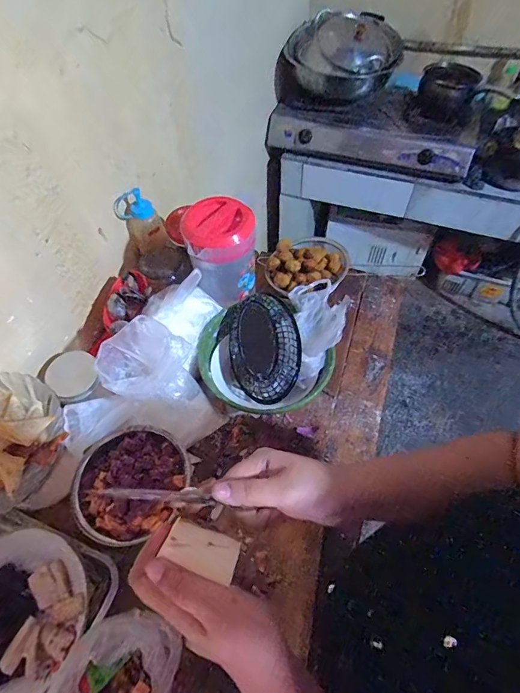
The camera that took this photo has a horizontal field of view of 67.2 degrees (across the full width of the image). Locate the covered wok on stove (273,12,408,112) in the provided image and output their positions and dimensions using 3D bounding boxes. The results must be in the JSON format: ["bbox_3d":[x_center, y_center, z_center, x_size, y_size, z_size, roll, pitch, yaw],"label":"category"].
[{"bbox_3d":[0.297,-1.046,1.415,0.389,0.189,0.384,16,59,12],"label":"covered wok on stove"}]

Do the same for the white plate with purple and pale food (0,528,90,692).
[{"bbox_3d":[-0.336,0.368,0.535,0.197,0.030,0.193,-1,57,2],"label":"white plate with purple and pale food"}]

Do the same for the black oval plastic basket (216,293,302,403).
[{"bbox_3d":[-0.001,-0.003,0.693,0.139,0.071,0.191,-5,57,-1],"label":"black oval plastic basket"}]

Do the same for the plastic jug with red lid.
[{"bbox_3d":[-0.069,-0.173,0.734,0.119,0.169,0.106,-1,57,2],"label":"plastic jug with red lid"}]

